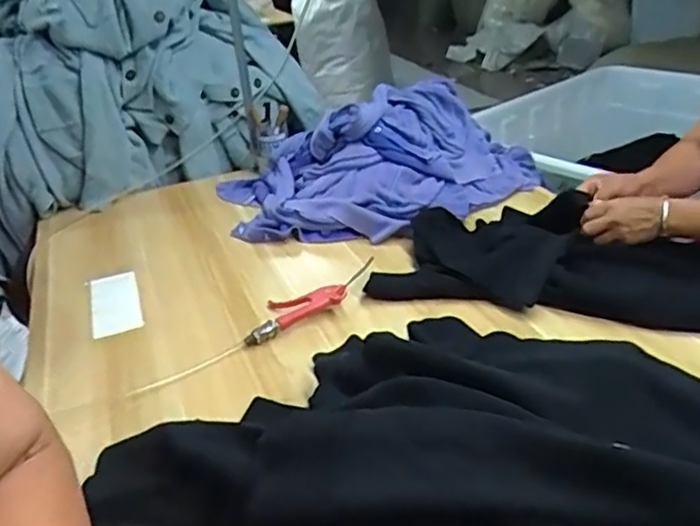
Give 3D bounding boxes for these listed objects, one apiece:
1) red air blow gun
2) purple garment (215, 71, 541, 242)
[{"bbox_3d":[-0.063,0.055,0.990,0.241,0.025,0.087,-23,33,-26],"label":"red air blow gun"},{"bbox_3d":[0.037,-0.209,1.277,0.646,0.182,0.354,0,30,12],"label":"purple garment"}]

